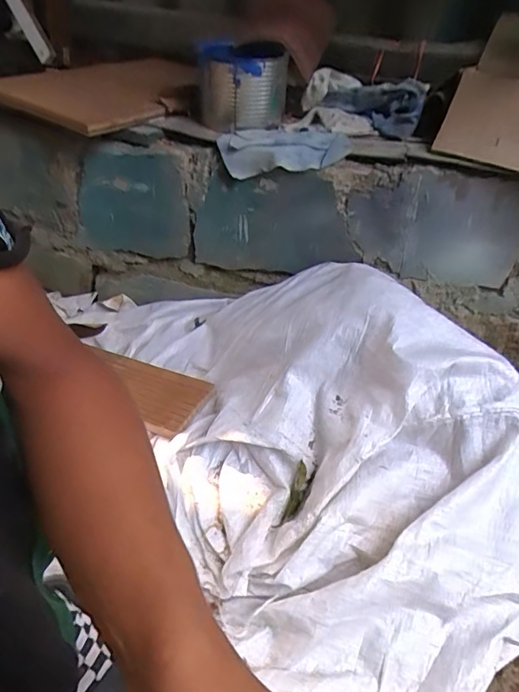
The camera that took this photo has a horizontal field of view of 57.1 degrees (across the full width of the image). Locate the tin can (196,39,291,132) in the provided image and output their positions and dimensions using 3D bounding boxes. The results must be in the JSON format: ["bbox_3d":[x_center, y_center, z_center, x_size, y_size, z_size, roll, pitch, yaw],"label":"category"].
[{"bbox_3d":[-0.029,-0.450,0.828,0.148,0.115,0.144,2,41,-1],"label":"tin can"}]

